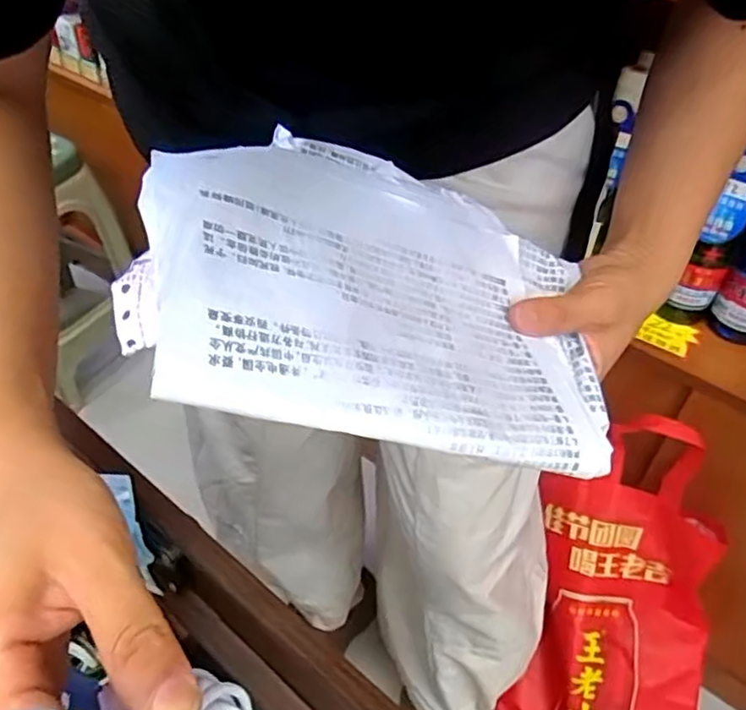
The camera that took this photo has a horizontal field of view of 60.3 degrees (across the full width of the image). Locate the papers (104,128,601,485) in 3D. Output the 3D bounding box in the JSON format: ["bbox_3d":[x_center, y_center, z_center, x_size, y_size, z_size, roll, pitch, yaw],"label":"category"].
[{"bbox_3d":[0.012,-0.026,0.307,0.234,0.025,0.171,20,48,-26],"label":"papers"}]

